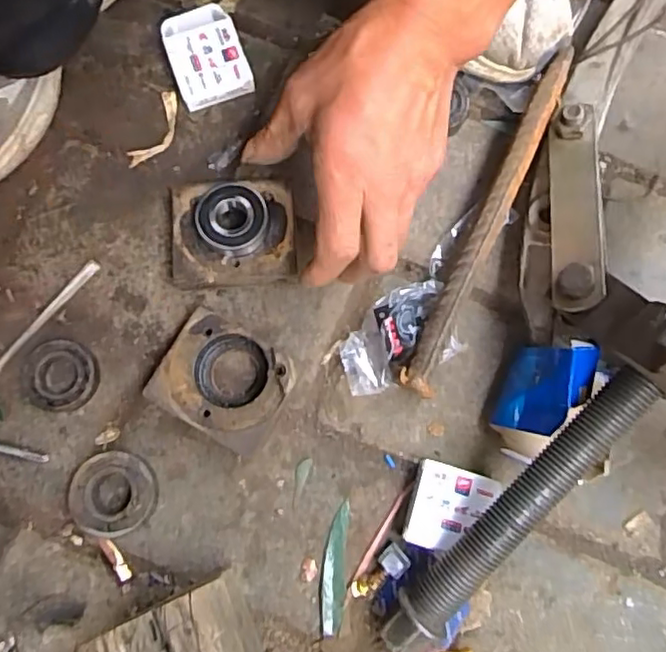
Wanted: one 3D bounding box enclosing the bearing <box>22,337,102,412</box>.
[{"bbox_3d":[-0.177,0.031,0.404,0.050,0.016,0.044,32,80,5],"label":"bearing"}]

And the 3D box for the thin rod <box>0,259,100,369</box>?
[{"bbox_3d":[-0.192,-0.008,0.416,0.008,0.004,0.093,40,81,7],"label":"thin rod"}]

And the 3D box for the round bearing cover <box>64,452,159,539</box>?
[{"bbox_3d":[-0.138,0.103,0.388,0.054,0.020,0.049,7,79,1],"label":"round bearing cover"}]

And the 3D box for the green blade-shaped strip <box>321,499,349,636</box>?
[{"bbox_3d":[0.001,0.148,0.383,0.014,0.007,0.075,4,79,0],"label":"green blade-shaped strip"}]

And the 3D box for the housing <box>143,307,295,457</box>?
[{"bbox_3d":[-0.069,0.036,0.397,0.077,0.027,0.069,30,80,5],"label":"housing"}]

